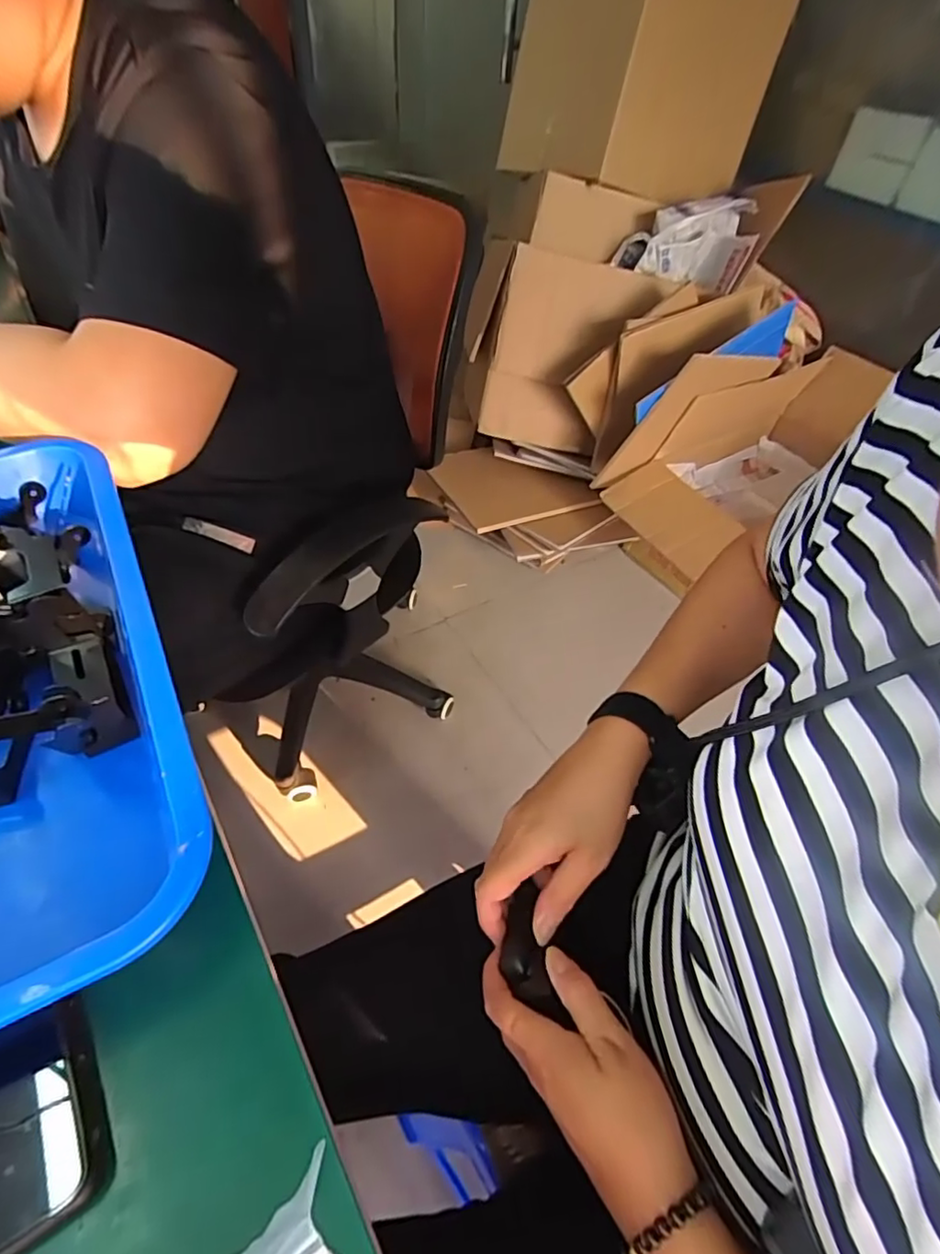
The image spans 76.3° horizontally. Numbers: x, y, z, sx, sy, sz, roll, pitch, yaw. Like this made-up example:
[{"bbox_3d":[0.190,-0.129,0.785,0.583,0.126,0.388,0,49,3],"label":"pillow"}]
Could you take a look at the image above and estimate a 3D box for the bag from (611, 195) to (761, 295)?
[{"bbox_3d":[0.472,-0.827,1.294,0.277,0.152,0.096,-2,48,-7],"label":"bag"}]

